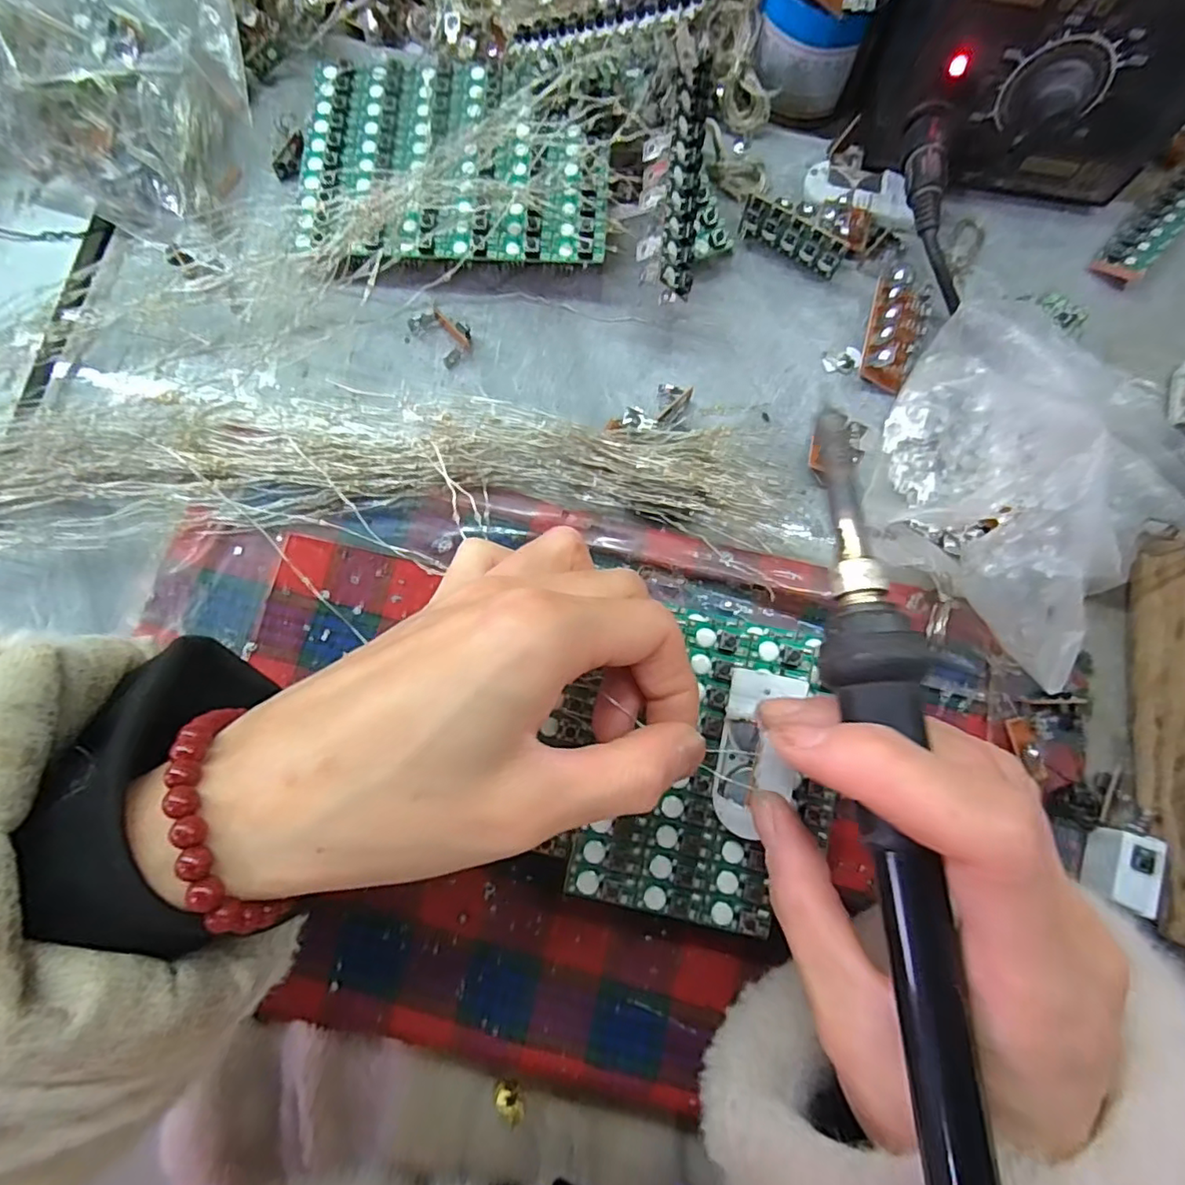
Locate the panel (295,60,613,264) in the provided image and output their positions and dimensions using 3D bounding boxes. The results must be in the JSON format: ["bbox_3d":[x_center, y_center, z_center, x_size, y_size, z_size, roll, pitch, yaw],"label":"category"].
[{"bbox_3d":[-0.056,-0.181,0.259,0.127,0.019,0.090,3,79,0],"label":"panel"}]

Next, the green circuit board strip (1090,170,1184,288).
[{"bbox_3d":[0.253,-0.165,0.267,0.019,0.010,0.070,42,82,7],"label":"green circuit board strip"}]

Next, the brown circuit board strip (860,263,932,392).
[{"bbox_3d":[0.129,-0.113,0.252,0.023,0.015,0.055,14,80,3],"label":"brown circuit board strip"}]

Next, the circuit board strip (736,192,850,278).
[{"bbox_3d":[0.085,-0.151,0.256,0.046,0.021,0.009,29,81,5],"label":"circuit board strip"}]

